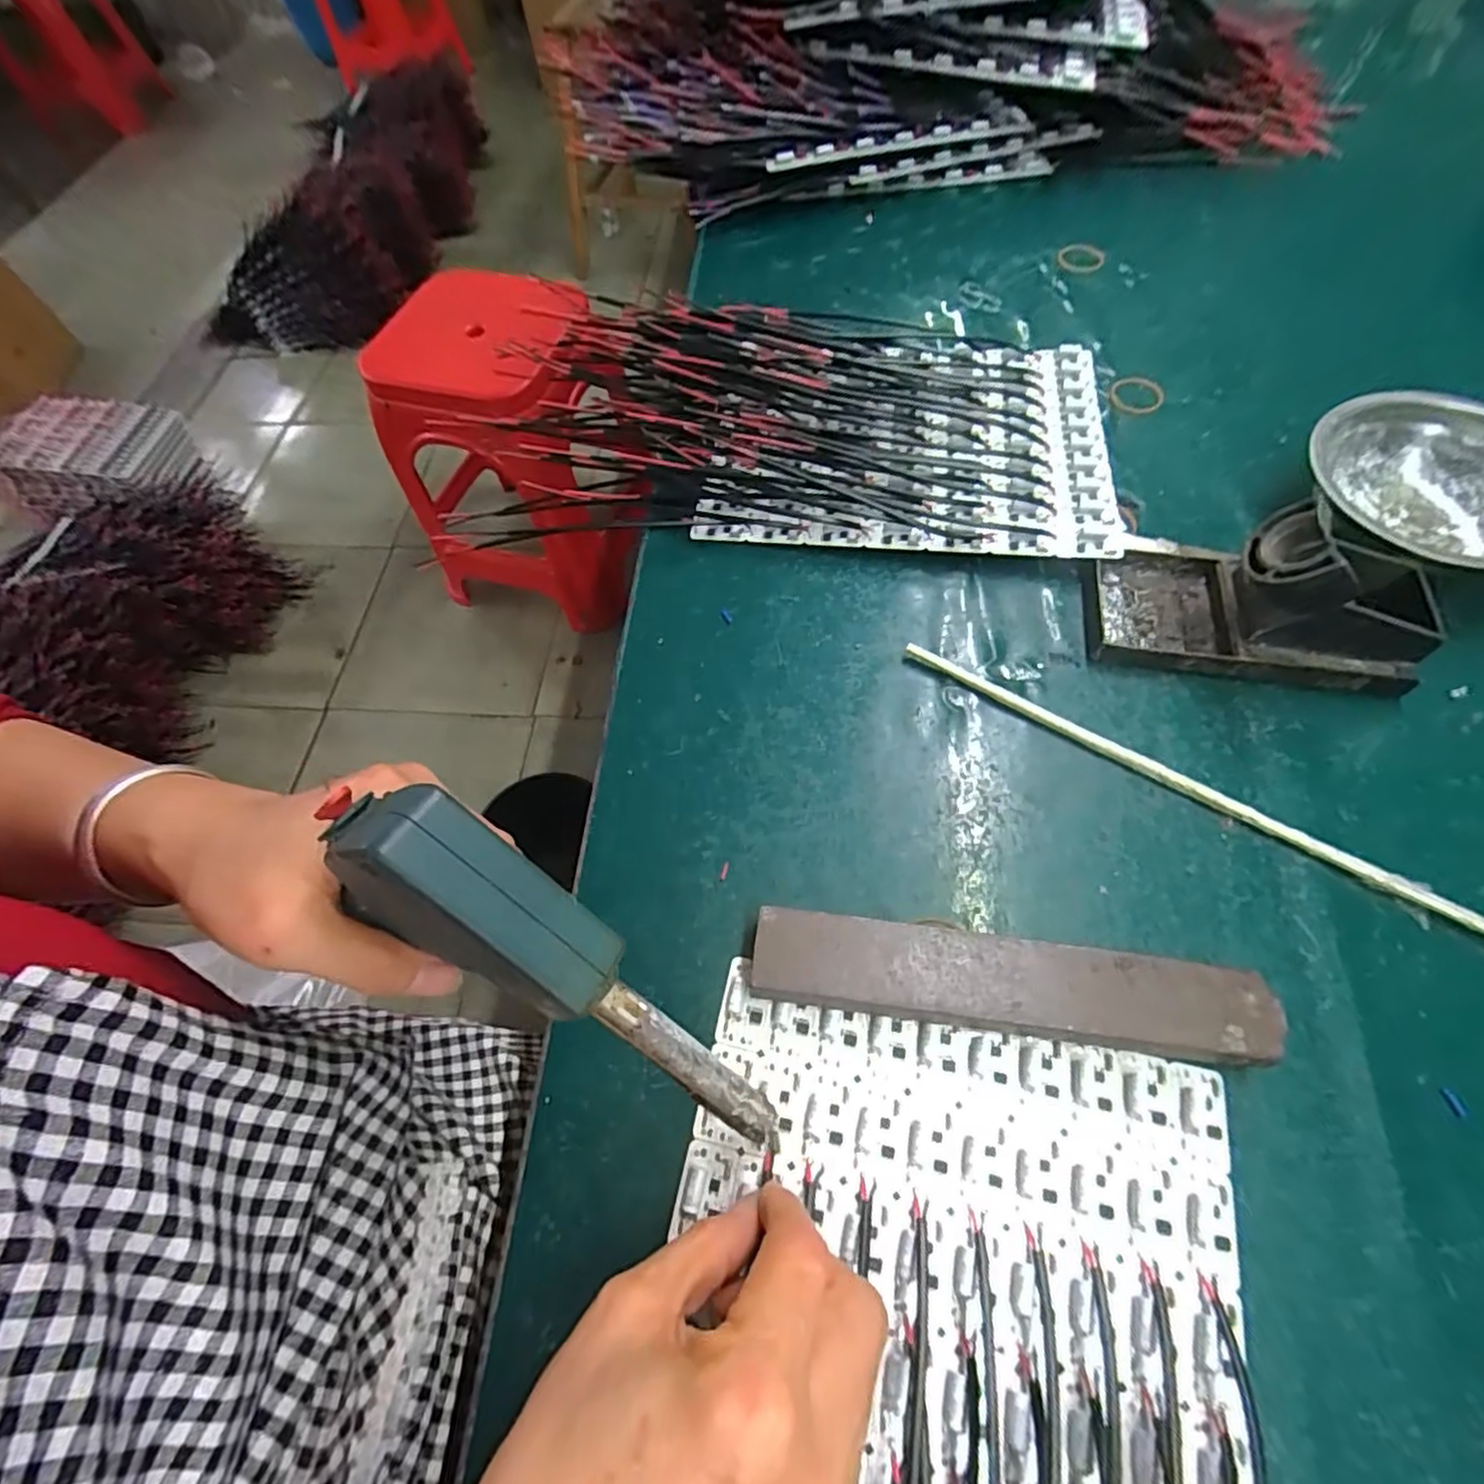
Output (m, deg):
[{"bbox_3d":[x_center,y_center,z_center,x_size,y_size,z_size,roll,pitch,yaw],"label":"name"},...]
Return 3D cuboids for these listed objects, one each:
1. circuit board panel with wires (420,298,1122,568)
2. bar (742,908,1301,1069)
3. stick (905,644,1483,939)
[{"bbox_3d":[0.029,-0.210,0.427,0.390,0.036,0.208,4,63,5],"label":"circuit board panel with wires"},{"bbox_3d":[0.105,0.098,0.266,0.198,0.021,0.038,5,63,6],"label":"bar"},{"bbox_3d":[0.205,0.017,0.309,0.276,0.009,0.009,31,69,17],"label":"stick"}]

